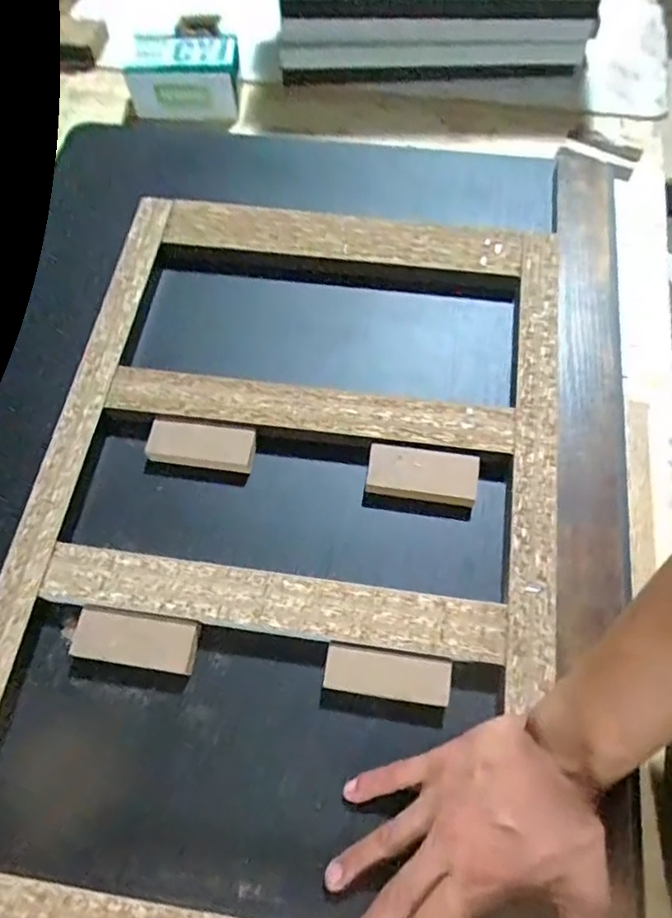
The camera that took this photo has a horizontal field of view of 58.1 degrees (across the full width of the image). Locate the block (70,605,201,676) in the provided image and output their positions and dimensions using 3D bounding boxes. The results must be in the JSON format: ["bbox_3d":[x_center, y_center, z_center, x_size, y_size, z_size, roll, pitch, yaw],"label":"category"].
[{"bbox_3d":[-0.132,0.121,0.407,0.081,0.021,0.033,8,69,6],"label":"block"}]

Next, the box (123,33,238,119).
[{"bbox_3d":[-0.156,-0.397,0.623,0.115,0.054,0.062,-2,66,0],"label":"box"}]

